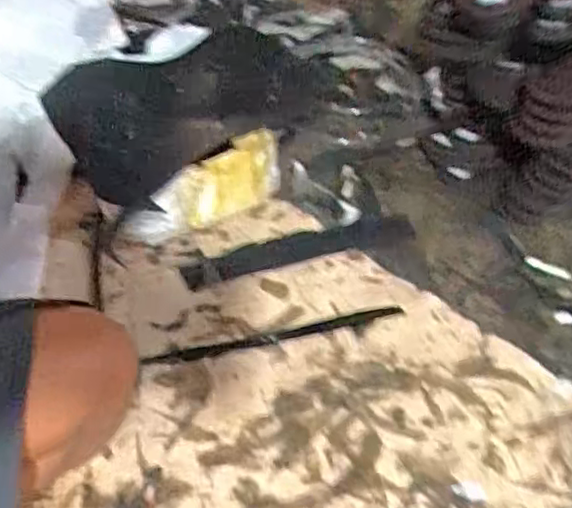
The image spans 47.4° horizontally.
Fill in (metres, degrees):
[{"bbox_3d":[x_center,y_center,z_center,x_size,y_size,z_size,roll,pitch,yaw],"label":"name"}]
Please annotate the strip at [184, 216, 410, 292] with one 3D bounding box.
[{"bbox_3d":[0.017,-0.005,0.685,0.246,0.005,0.041,-11,50,-9],"label":"strip"}]

